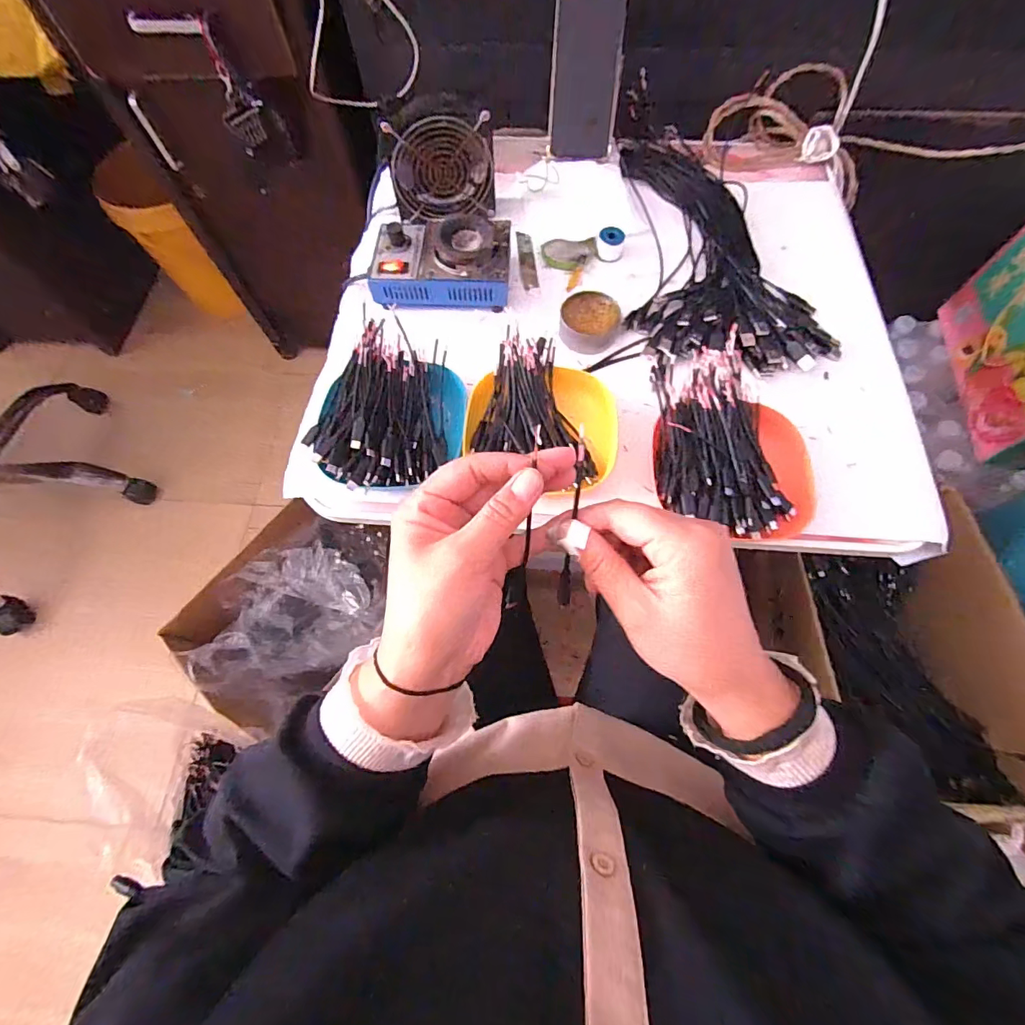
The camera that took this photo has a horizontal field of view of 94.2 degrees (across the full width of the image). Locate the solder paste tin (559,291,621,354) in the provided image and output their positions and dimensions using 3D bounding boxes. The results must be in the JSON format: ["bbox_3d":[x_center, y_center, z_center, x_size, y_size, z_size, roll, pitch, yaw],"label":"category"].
[{"bbox_3d":[0.082,-0.203,0.510,0.062,0.022,0.062,-1,68,1],"label":"solder paste tin"}]

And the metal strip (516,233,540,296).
[{"bbox_3d":[0.019,-0.295,0.566,0.018,0.007,0.103,-6,66,-3],"label":"metal strip"}]

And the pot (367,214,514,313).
[{"bbox_3d":[-0.077,-0.275,0.521,0.148,0.056,0.099,3,68,3],"label":"pot"}]

